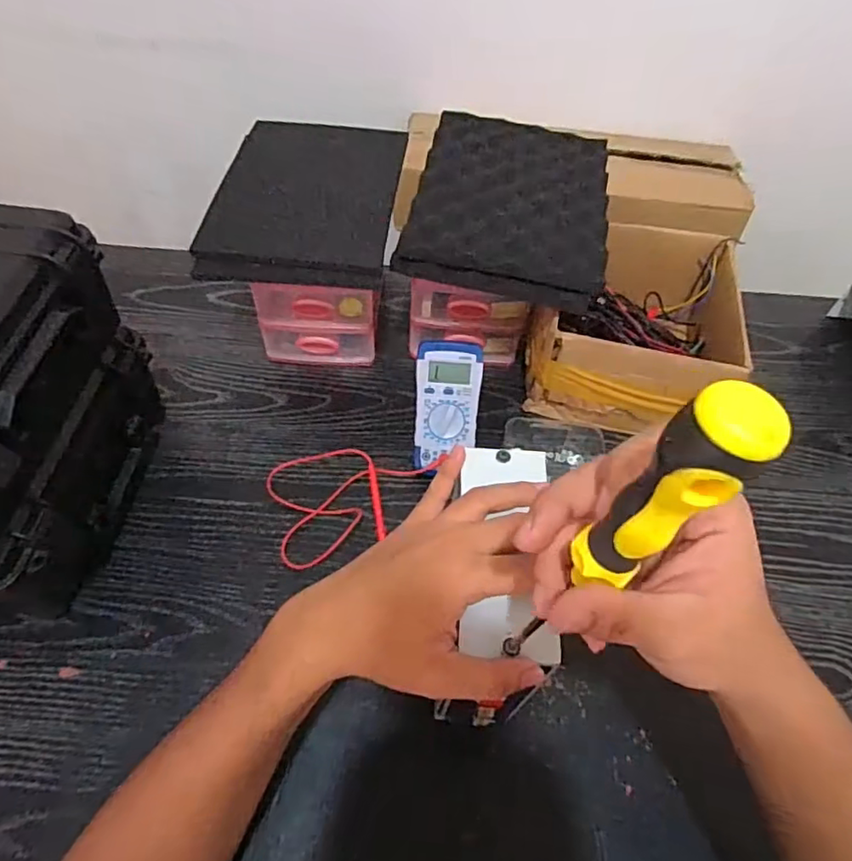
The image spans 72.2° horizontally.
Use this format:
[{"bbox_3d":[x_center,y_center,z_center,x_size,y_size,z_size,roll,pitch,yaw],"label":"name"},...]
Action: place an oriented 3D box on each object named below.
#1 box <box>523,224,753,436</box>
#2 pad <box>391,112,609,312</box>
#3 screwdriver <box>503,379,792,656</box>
[{"bbox_3d":[0.239,-0.118,0.673,0.190,0.128,0.212,14,56,6],"label":"box"},{"bbox_3d":[0.094,-0.249,0.630,0.201,0.041,0.263,12,55,4],"label":"pad"},{"bbox_3d":[0.070,0.057,0.241,0.026,0.220,0.021,-9,57,-16],"label":"screwdriver"}]

